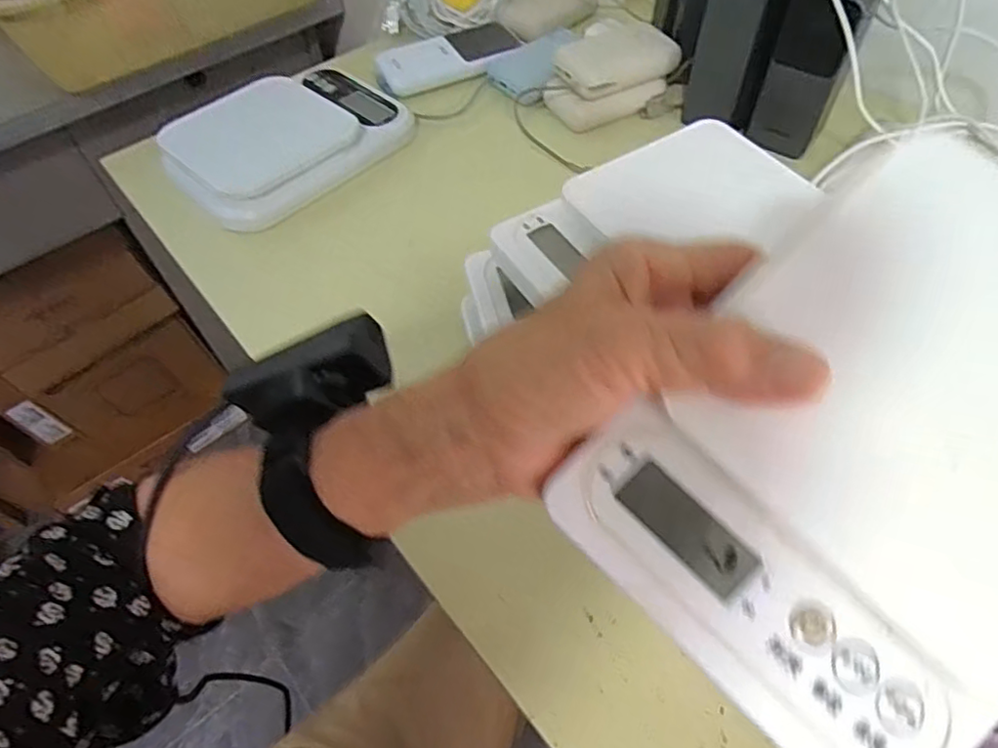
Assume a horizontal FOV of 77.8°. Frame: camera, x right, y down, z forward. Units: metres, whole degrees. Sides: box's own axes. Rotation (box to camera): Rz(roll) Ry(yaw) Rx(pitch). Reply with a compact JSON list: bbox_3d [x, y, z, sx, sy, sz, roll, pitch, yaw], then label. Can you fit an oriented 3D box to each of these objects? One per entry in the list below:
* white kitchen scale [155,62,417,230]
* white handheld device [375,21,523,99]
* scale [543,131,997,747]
[{"bbox_3d":[-0.190,-0.211,0.549,0.195,0.031,0.152,-36,62,-20],"label":"white kitchen scale"},{"bbox_3d":[-0.049,-0.317,0.616,0.153,0.014,0.071,-27,59,-15],"label":"white handheld device"},{"bbox_3d":[0.114,0.023,0.176,0.127,0.017,0.172,44,96,15],"label":"scale"}]

